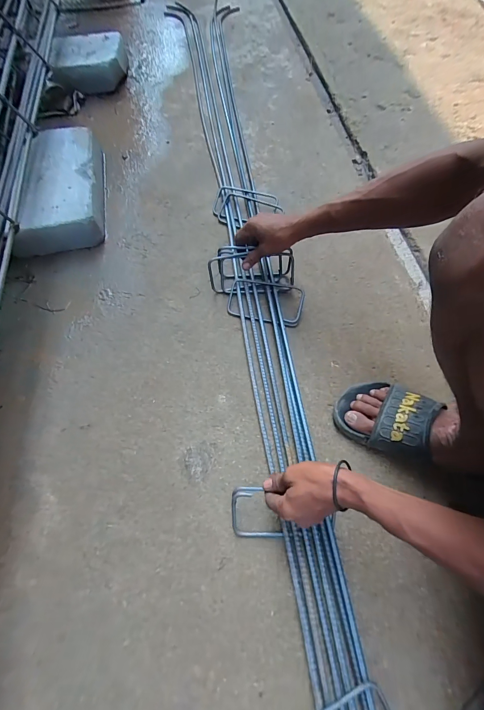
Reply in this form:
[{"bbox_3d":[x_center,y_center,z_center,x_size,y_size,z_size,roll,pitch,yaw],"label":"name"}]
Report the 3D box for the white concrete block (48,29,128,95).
[{"bbox_3d":[-0.483,-0.924,0.999,0.216,0.086,0.221,-7,64,-2],"label":"white concrete block"}]

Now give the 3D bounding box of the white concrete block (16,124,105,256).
[{"bbox_3d":[-0.419,-0.395,0.740,0.177,0.082,0.333,-9,64,-3],"label":"white concrete block"}]

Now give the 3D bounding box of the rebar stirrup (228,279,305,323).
[{"bbox_3d":[0.046,-0.109,0.618,0.144,0.025,0.087,13,65,8],"label":"rebar stirrup"}]

